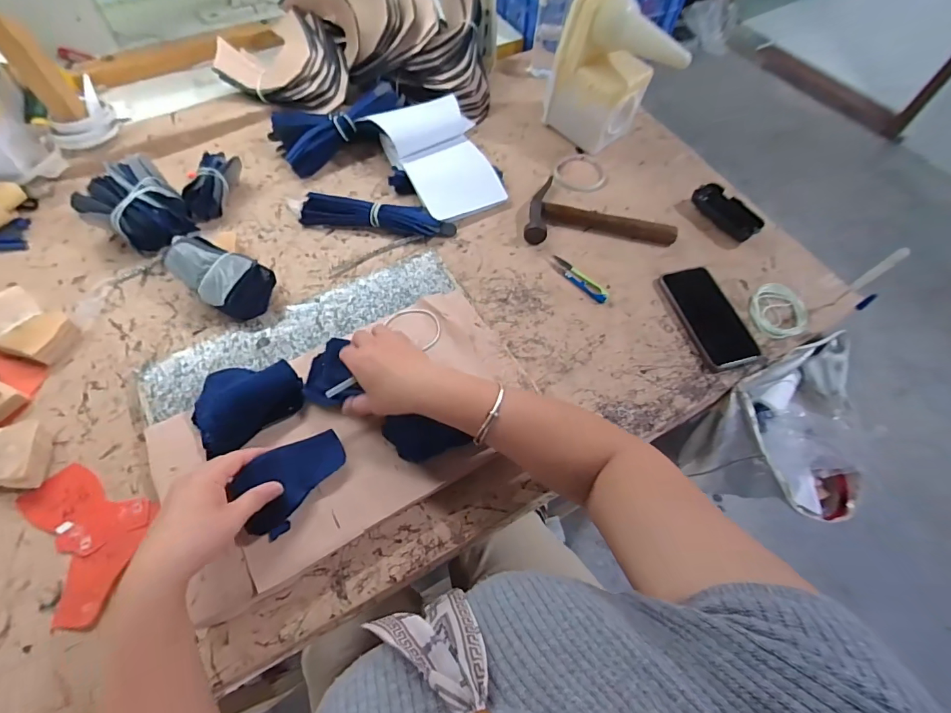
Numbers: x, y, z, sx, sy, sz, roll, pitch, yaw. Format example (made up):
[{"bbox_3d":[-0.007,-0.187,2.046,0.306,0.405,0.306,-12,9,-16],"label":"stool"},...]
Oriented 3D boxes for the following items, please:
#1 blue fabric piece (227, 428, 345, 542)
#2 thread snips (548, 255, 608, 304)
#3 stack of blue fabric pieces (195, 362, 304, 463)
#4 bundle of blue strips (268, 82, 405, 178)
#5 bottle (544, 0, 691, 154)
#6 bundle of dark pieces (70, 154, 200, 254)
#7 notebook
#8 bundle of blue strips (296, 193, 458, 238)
[{"bbox_3d":[-0.183,0.120,0.442,0.063,0.020,0.108,40,67,16],"label":"blue fabric piece"},{"bbox_3d":[0.147,-0.111,0.625,0.023,0.009,0.101,-38,70,-20],"label":"thread snips"},{"bbox_3d":[-0.253,0.049,0.490,0.112,0.027,0.088,-33,69,-18],"label":"stack of blue fabric pieces"},{"bbox_3d":[-0.216,-0.364,0.704,0.218,0.065,0.094,-23,65,0],"label":"bundle of blue strips"},{"bbox_3d":[0.216,-0.432,0.684,0.181,0.195,0.092,41,67,19],"label":"bottle"},{"bbox_3d":[-0.461,-0.204,0.600,0.105,0.067,0.111,35,66,14],"label":"bundle of dark pieces"},{"bbox_3d":[-0.048,-0.311,0.686,0.152,0.069,0.208,-32,69,-18],"label":"notebook"},{"bbox_3d":[-0.143,-0.206,0.646,0.220,0.031,0.039,7,62,0],"label":"bundle of blue strips"}]

